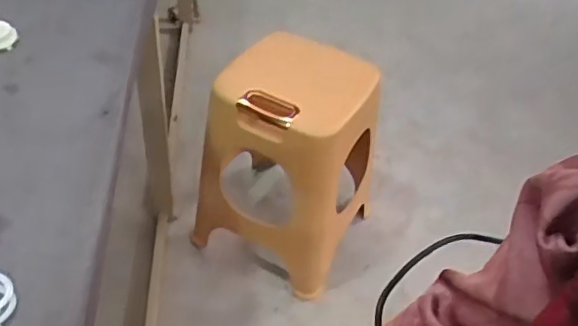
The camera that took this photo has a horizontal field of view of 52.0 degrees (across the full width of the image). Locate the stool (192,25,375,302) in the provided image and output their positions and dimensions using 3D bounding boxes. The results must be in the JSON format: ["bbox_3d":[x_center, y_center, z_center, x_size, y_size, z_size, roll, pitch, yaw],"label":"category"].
[{"bbox_3d":[0.008,-0.002,1.322,0.315,0.489,0.319,22,46,16],"label":"stool"}]

